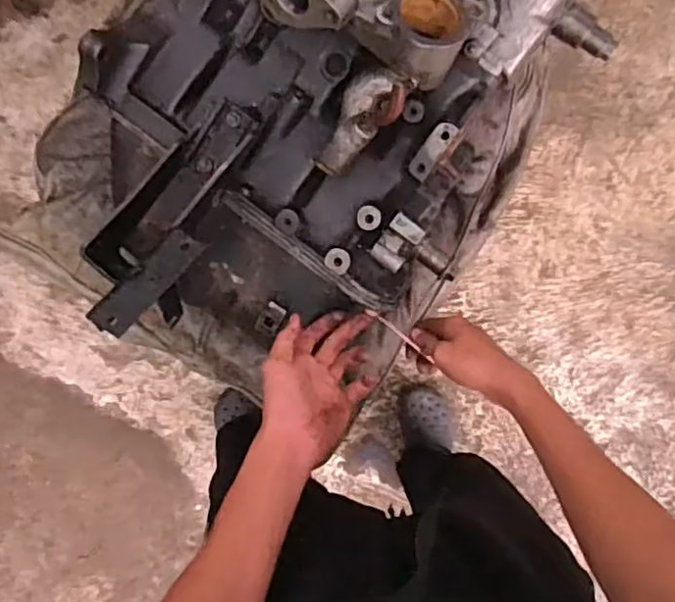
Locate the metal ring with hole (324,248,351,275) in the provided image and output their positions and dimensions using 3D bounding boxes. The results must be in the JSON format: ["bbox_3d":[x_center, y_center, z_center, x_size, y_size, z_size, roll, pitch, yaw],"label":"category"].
[{"bbox_3d":[0.000,-0.038,0.600,0.024,0.010,0.022,0,87,4],"label":"metal ring with hole"}]

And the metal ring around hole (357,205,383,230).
[{"bbox_3d":[0.028,-0.074,0.584,0.021,0.009,0.022,2,87,4],"label":"metal ring around hole"}]

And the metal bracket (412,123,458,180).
[{"bbox_3d":[0.083,-0.131,0.564,0.019,0.007,0.053,37,105,1],"label":"metal bracket"}]

